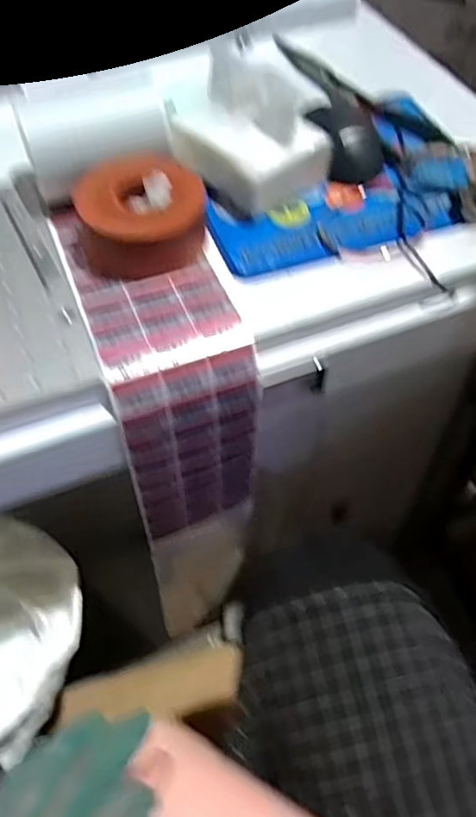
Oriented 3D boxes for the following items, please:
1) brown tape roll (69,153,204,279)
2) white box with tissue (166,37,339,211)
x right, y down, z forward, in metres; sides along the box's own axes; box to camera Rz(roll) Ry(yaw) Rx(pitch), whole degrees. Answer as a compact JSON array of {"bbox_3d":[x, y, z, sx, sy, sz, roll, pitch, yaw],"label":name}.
[{"bbox_3d":[-0.075,-0.151,0.499,0.097,0.052,0.082,-11,55,-8],"label":"brown tape roll"},{"bbox_3d":[0.001,-0.233,0.536,0.131,0.084,0.086,34,62,22],"label":"white box with tissue"}]

